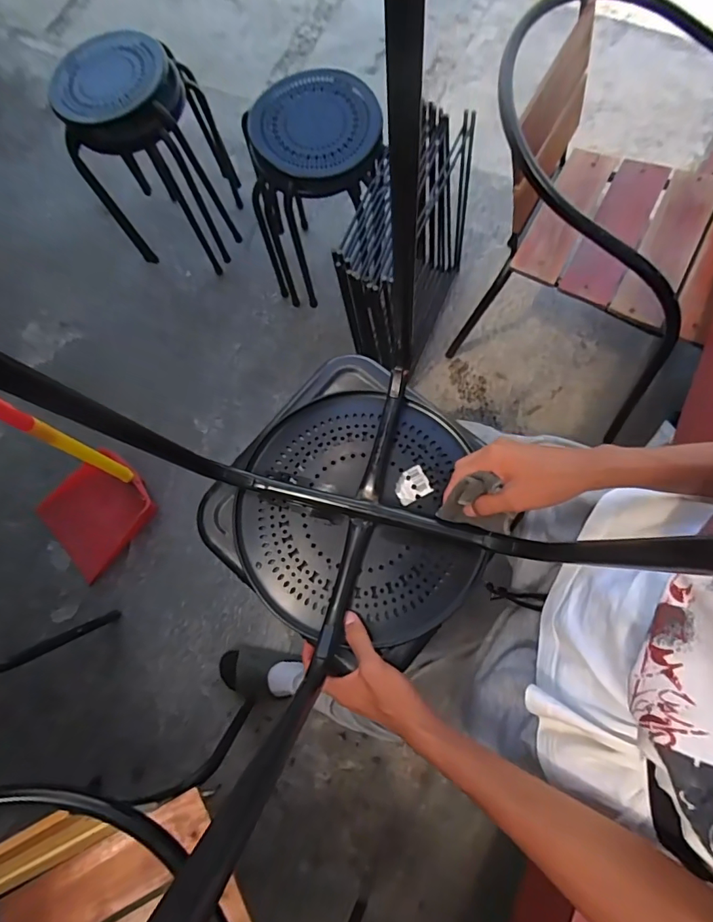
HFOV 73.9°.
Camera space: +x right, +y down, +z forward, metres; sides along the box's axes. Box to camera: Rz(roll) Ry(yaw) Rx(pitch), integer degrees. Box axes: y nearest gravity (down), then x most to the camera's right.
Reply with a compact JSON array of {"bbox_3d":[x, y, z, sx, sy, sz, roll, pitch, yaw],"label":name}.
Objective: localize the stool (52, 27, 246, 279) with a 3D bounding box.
[{"bbox_3d":[-0.532,-0.803,1.294,0.324,0.477,0.317,-7,75,2],"label":"stool"}]

